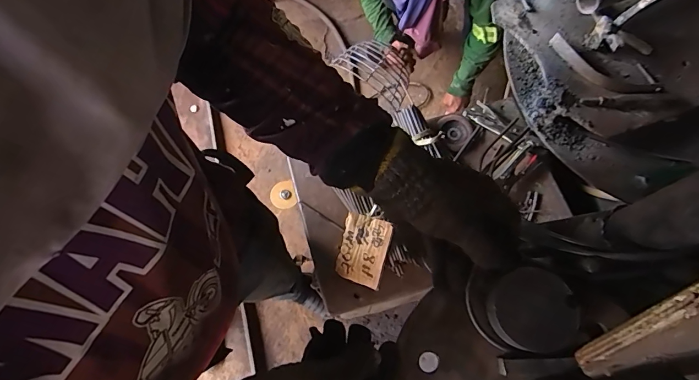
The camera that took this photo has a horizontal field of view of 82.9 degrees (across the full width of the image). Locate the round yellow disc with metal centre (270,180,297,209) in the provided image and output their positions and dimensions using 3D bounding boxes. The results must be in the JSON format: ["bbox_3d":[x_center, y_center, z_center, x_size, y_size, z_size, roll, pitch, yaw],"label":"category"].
[{"bbox_3d":[-0.206,0.020,1.242,0.080,0.020,0.085,0,94,-3],"label":"round yellow disc with metal centre"}]

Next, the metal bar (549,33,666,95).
[{"bbox_3d":[0.303,-0.143,0.476,0.137,0.014,0.036,31,76,12],"label":"metal bar"}]

